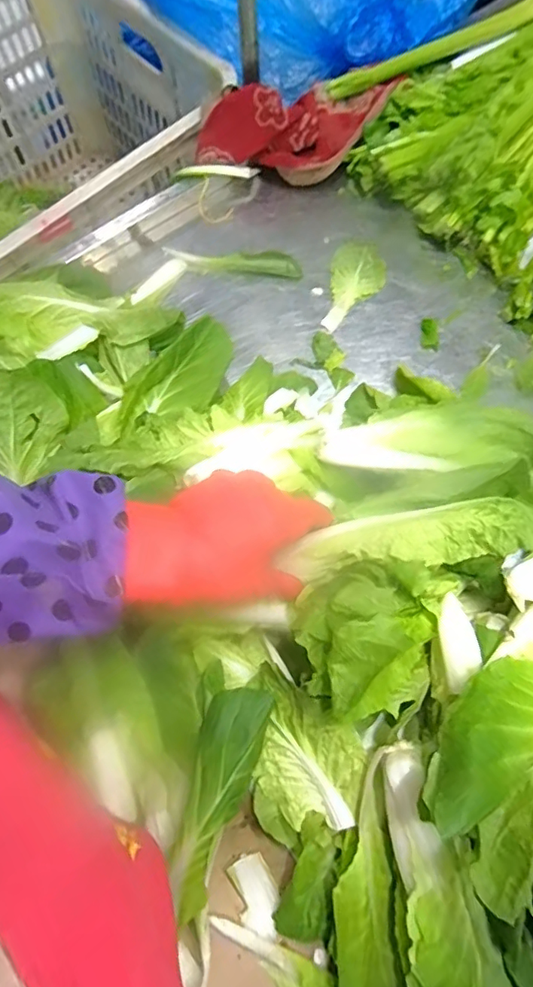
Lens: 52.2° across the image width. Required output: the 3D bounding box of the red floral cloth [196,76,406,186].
[{"bbox_3d":[0.039,-0.408,0.618,0.222,0.088,0.109,-20,70,-6],"label":"red floral cloth"}]

